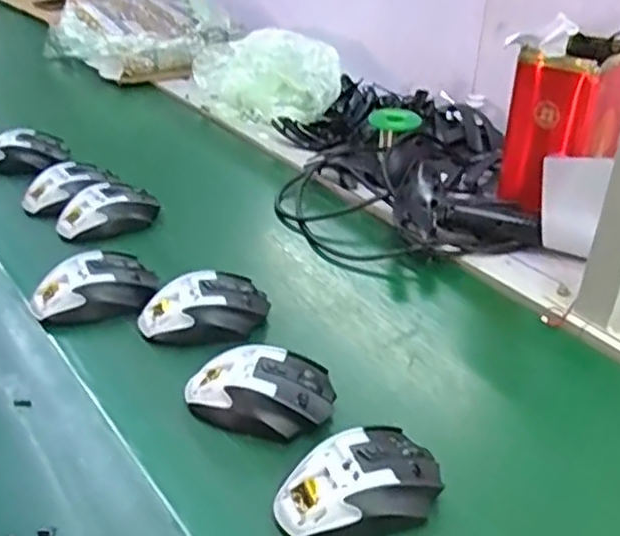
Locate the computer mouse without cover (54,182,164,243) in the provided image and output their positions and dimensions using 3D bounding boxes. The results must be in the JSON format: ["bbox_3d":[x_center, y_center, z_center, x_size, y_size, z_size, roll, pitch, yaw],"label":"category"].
[{"bbox_3d":[-0.238,-0.066,0.805,0.112,0.043,0.069,-22,40,-32],"label":"computer mouse without cover"}]

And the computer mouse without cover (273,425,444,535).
[{"bbox_3d":[0.032,0.147,0.477,0.116,0.041,0.078,-15,36,-24],"label":"computer mouse without cover"}]

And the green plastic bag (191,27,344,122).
[{"bbox_3d":[-0.068,-0.314,1.119,0.224,0.080,0.269,-3,33,-7],"label":"green plastic bag"}]

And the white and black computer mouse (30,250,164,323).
[{"bbox_3d":[-0.208,0.017,0.670,0.119,0.037,0.073,-8,34,-14],"label":"white and black computer mouse"}]

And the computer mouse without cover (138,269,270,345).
[{"bbox_3d":[-0.098,0.036,0.644,0.119,0.038,0.063,-8,34,-15],"label":"computer mouse without cover"}]

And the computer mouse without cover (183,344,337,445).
[{"bbox_3d":[-0.041,0.099,0.550,0.118,0.041,0.071,5,33,4],"label":"computer mouse without cover"}]

